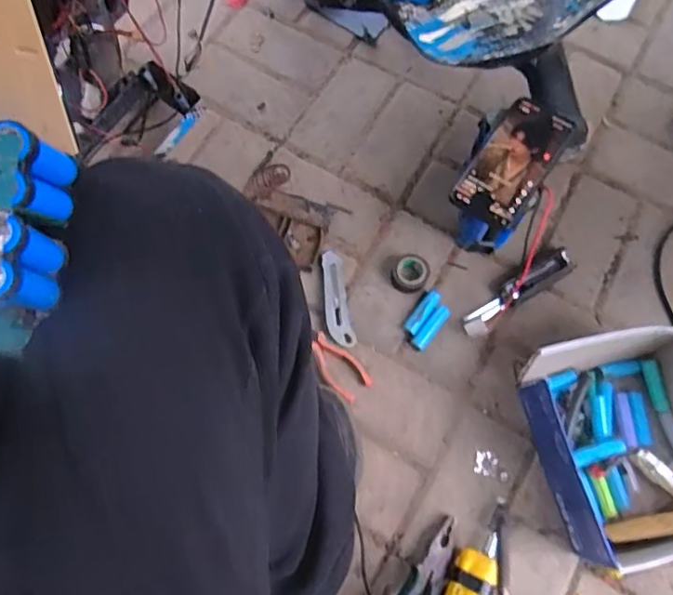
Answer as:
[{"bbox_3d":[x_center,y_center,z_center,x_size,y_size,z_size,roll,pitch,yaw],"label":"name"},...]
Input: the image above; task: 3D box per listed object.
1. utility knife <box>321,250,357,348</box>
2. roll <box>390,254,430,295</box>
[{"bbox_3d":[-0.001,0.001,0.737,0.033,0.009,0.132,-8,71,-4],"label":"utility knife"},{"bbox_3d":[0.099,-0.032,0.742,0.049,0.022,0.049,0,71,-1],"label":"roll"}]

